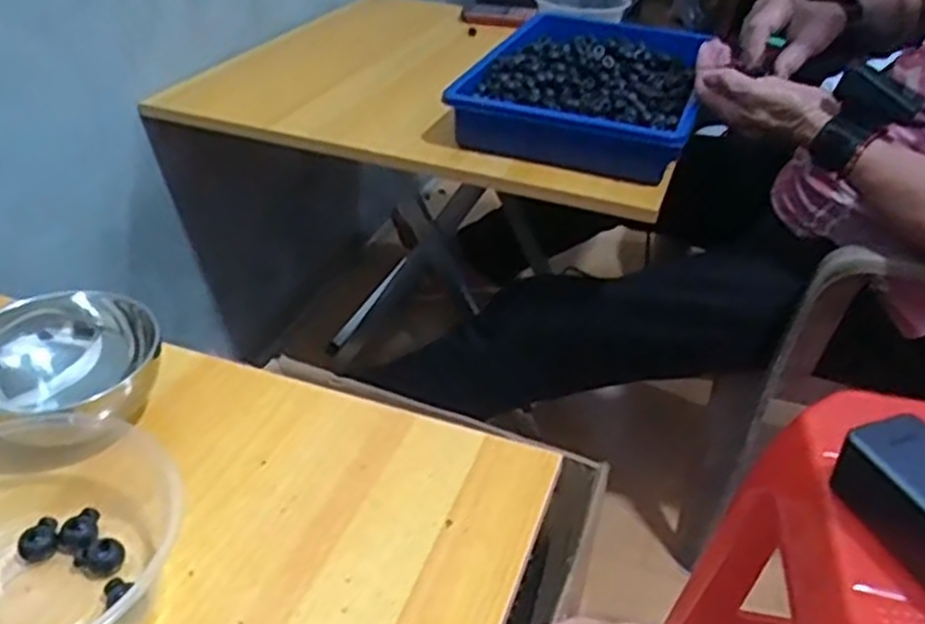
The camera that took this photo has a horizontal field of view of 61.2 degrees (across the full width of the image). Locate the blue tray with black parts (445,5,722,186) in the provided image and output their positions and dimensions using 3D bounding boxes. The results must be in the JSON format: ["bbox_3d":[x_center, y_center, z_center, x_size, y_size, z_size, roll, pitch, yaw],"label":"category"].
[{"bbox_3d":[0.144,-0.250,0.887,0.245,0.063,0.270,15,38,16],"label":"blue tray with black parts"}]

